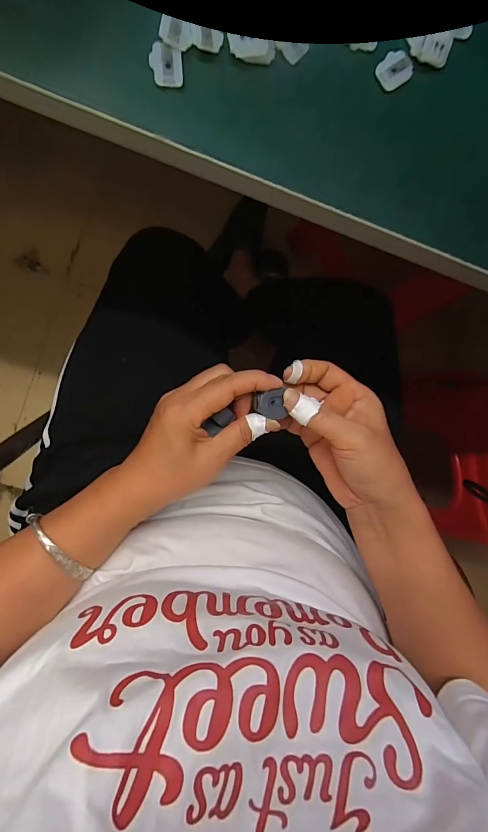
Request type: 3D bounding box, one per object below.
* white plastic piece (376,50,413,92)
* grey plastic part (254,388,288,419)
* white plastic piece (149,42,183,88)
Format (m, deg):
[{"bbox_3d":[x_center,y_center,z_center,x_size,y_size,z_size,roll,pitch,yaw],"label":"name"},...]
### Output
[{"bbox_3d":[0.091,-0.208,0.226,0.022,0.005,0.018,-40,97,-6],"label":"white plastic piece"},{"bbox_3d":[0.020,-0.008,0.287,0.025,0.007,0.022,-7,93,-8],"label":"grey plastic part"},{"bbox_3d":[-0.042,-0.192,0.205,0.017,0.004,0.020,-3,92,-9],"label":"white plastic piece"}]

